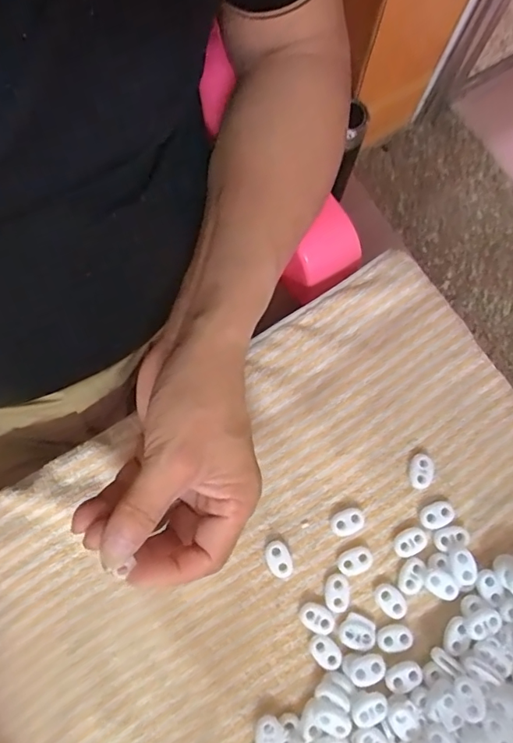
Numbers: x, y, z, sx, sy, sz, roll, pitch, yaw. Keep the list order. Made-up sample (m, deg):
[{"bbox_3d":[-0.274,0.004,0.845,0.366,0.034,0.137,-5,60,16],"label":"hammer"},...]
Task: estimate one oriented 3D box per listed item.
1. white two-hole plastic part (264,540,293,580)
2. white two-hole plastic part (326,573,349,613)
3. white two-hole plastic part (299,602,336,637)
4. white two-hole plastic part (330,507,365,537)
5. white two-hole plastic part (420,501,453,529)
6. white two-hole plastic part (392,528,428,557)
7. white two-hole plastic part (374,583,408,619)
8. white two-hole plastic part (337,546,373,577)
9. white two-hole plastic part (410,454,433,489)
[{"bbox_3d":[0.014,0.120,0.317,0.016,0.006,0.023,-25,81,-6],"label":"white two-hole plastic part"},{"bbox_3d":[0.051,0.139,0.312,0.014,0.004,0.023,-2,79,-2],"label":"white two-hole plastic part"},{"bbox_3d":[0.037,0.154,0.310,0.023,0.004,0.015,37,81,6],"label":"white two-hole plastic part"},{"bbox_3d":[0.059,0.097,0.322,0.022,0.005,0.016,-27,81,-6],"label":"white two-hole plastic part"},{"bbox_3d":[0.117,0.093,0.324,0.022,0.004,0.015,-16,80,-4],"label":"white two-hole plastic part"},{"bbox_3d":[0.098,0.110,0.320,0.020,0.004,0.015,-30,81,-7],"label":"white two-hole plastic part"},{"bbox_3d":[0.084,0.144,0.311,0.016,0.004,0.023,-40,83,-8],"label":"white two-hole plastic part"},{"bbox_3d":[0.062,0.121,0.317,0.022,0.004,0.016,-17,80,-4],"label":"white two-hole plastic part"},{"bbox_3d":[0.108,0.066,0.329,0.014,0.006,0.022,7,79,0],"label":"white two-hole plastic part"}]

